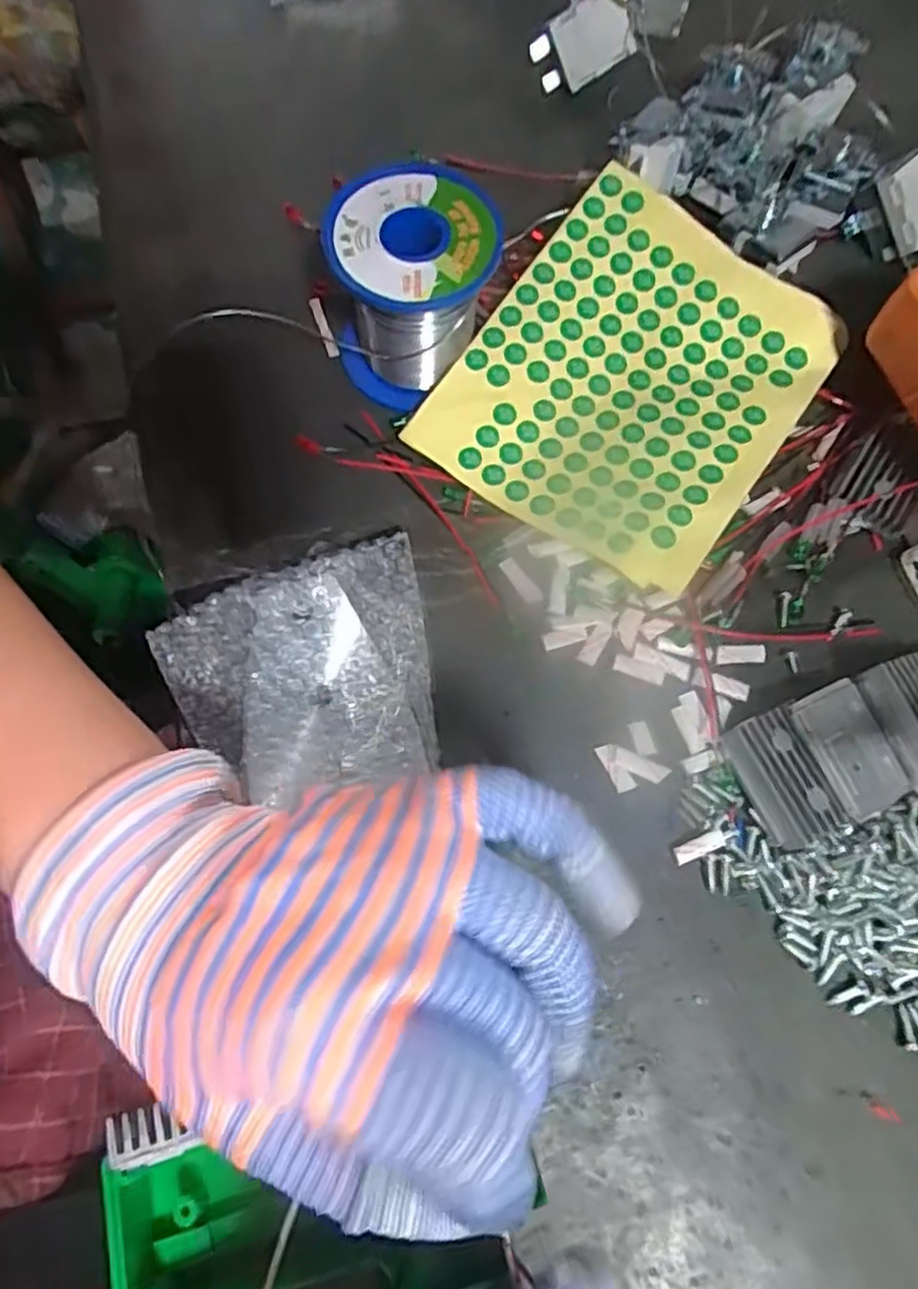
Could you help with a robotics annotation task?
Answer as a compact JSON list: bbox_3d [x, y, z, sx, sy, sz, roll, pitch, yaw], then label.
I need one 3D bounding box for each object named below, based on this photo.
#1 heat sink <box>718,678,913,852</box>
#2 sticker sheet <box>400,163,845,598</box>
[{"bbox_3d":[0.129,0.043,0.257,0.053,0.013,0.047,-20,75,-7],"label":"heat sink"},{"bbox_3d":[0.073,-0.112,0.298,0.131,0.023,0.150,34,76,9],"label":"sticker sheet"}]

